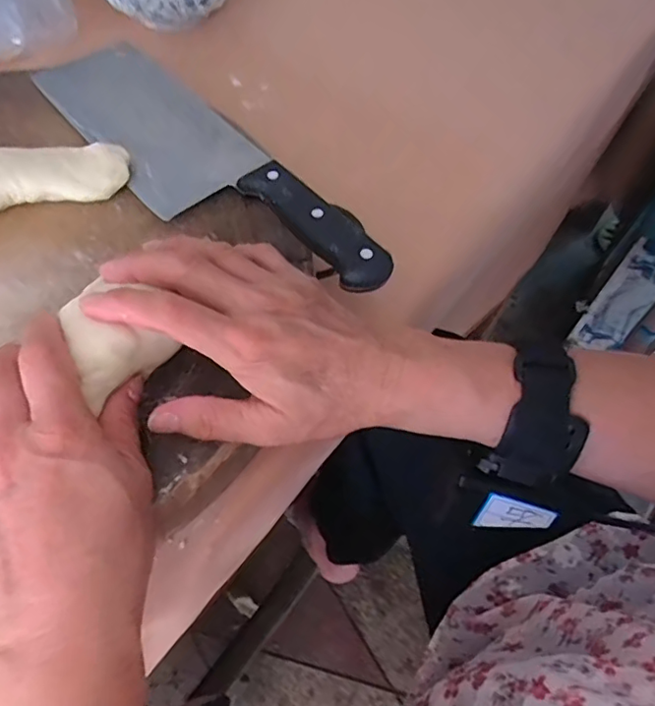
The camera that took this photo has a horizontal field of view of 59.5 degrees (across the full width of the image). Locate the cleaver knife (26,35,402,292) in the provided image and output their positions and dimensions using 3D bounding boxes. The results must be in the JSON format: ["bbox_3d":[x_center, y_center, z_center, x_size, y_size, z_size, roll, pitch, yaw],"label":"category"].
[{"bbox_3d":[-0.085,-0.124,0.359,0.079,0.018,0.293,-36,66,-22],"label":"cleaver knife"}]

